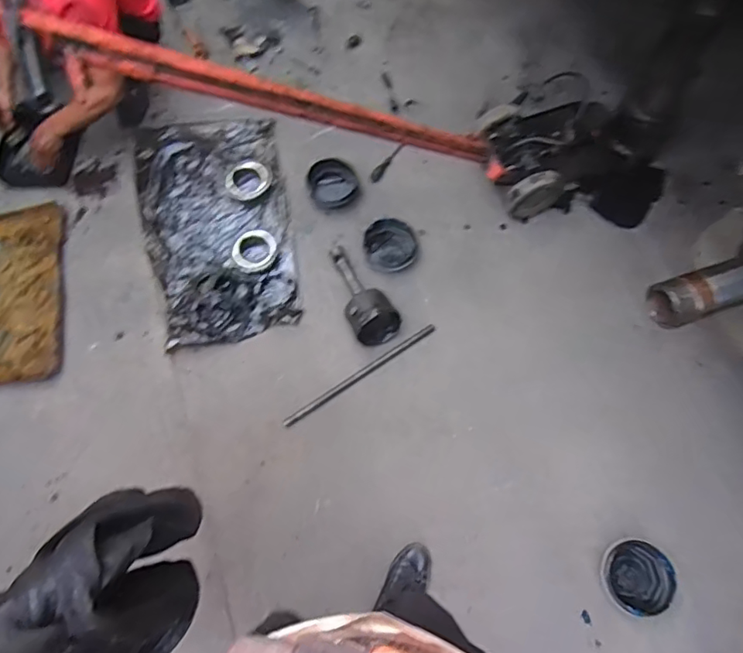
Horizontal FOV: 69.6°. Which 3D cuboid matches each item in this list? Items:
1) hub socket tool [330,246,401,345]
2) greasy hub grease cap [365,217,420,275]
[{"bbox_3d":[-0.037,-0.108,1.504,0.134,0.113,0.314,-25,72,-8],"label":"hub socket tool"},{"bbox_3d":[0.059,-0.242,1.592,0.151,0.034,0.165,0,70,1],"label":"greasy hub grease cap"}]

